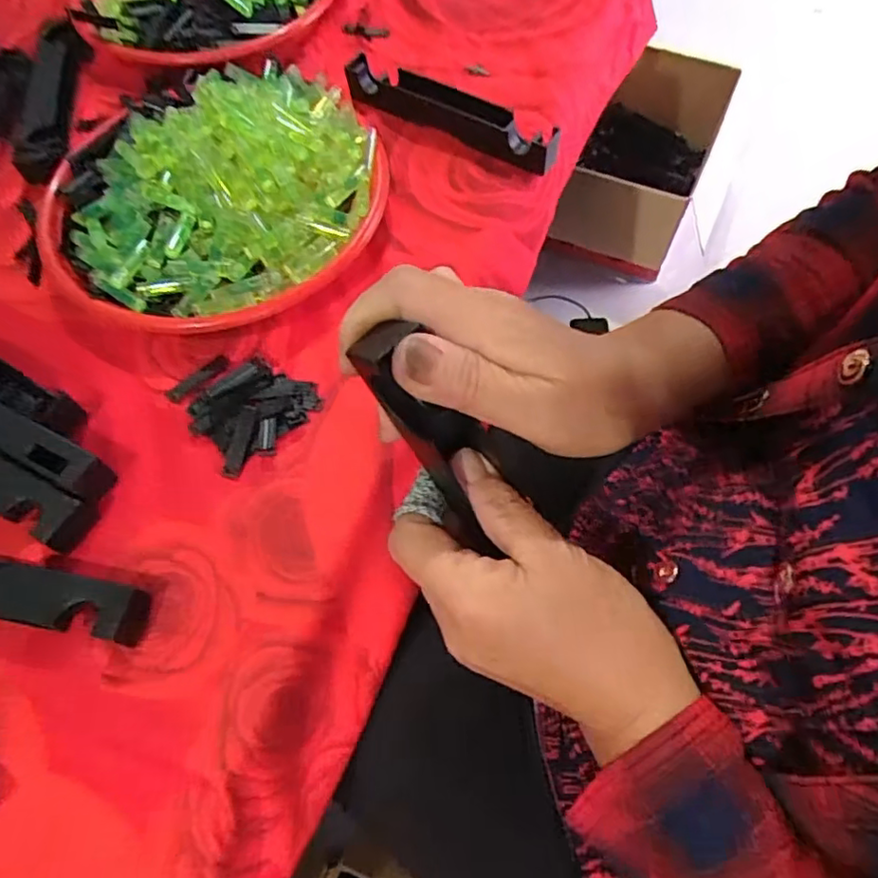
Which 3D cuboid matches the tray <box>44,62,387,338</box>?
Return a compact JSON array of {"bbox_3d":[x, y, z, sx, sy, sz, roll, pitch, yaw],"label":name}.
[{"bbox_3d":[-0.159,-0.184,0.453,0.222,0.058,0.232,-1,63,2],"label":"tray"}]

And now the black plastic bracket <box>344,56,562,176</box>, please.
[{"bbox_3d":[0.008,-0.260,0.491,0.181,0.026,0.027,29,67,16],"label":"black plastic bracket"}]

